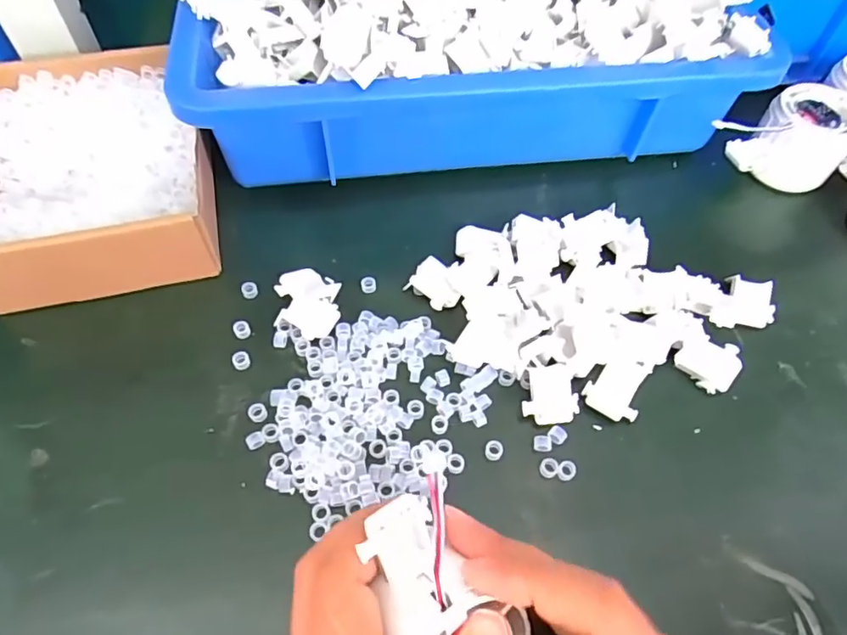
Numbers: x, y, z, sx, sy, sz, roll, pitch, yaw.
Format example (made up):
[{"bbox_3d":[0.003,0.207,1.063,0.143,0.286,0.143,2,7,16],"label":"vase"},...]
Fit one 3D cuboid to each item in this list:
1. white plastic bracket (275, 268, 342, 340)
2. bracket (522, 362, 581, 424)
[{"bbox_3d":[-0.068,-0.009,0.329,0.036,0.009,0.046,-1,62,-4],"label":"white plastic bracket"},{"bbox_3d":[0.067,0.041,0.302,0.029,0.005,0.031,-5,63,-6],"label":"bracket"}]

